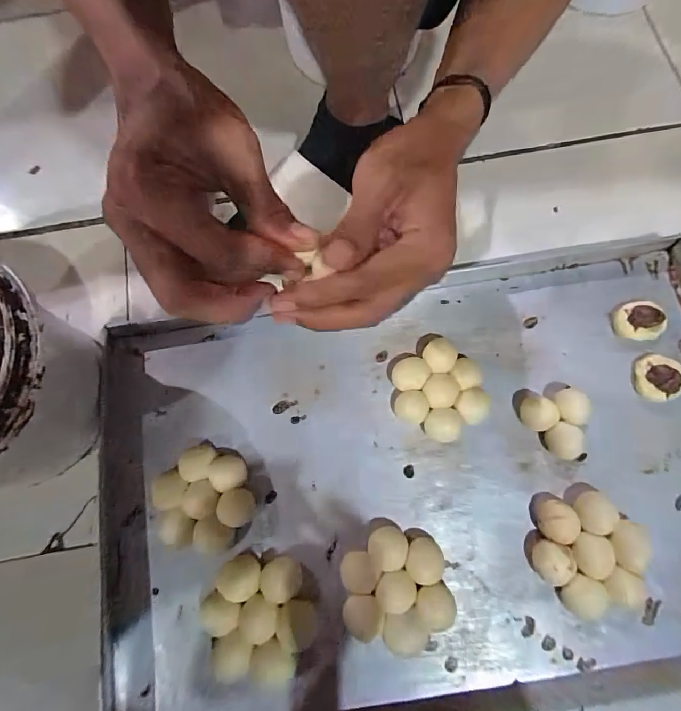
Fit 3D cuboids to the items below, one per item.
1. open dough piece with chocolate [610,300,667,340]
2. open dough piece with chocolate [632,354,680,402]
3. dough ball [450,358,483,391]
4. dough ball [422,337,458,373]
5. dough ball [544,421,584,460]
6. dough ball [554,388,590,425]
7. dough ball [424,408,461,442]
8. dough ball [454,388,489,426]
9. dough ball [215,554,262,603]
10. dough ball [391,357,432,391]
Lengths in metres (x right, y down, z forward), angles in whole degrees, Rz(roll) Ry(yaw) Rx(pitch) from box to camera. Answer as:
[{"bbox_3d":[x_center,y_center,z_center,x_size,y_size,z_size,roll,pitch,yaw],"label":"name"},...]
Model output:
[{"bbox_3d":[0.347,-0.041,0.473,0.052,0.018,0.046,-6,74,0],"label":"open dough piece with chocolate"},{"bbox_3d":[0.354,0.024,0.452,0.047,0.022,0.050,0,74,1],"label":"open dough piece with chocolate"},{"bbox_3d":[0.140,0.023,0.459,0.032,0.023,0.036,-29,76,-6],"label":"dough ball"},{"bbox_3d":[0.113,0.002,0.465,0.040,0.024,0.038,0,74,1],"label":"dough ball"},{"bbox_3d":[0.242,0.093,0.441,0.036,0.020,0.036,0,74,1],"label":"dough ball"},{"bbox_3d":[0.253,0.057,0.448,0.031,0.023,0.040,2,74,2],"label":"dough ball"},{"bbox_3d":[0.110,0.077,0.445,0.035,0.024,0.035,0,74,1],"label":"dough ball"},{"bbox_3d":[0.144,0.057,0.452,0.035,0.027,0.039,26,77,8],"label":"dough ball"},{"bbox_3d":[-0.100,0.223,0.410,0.039,0.030,0.038,0,74,1],"label":"dough ball"},{"bbox_3d":[0.079,0.022,0.462,0.038,0.022,0.039,0,74,1],"label":"dough ball"}]

